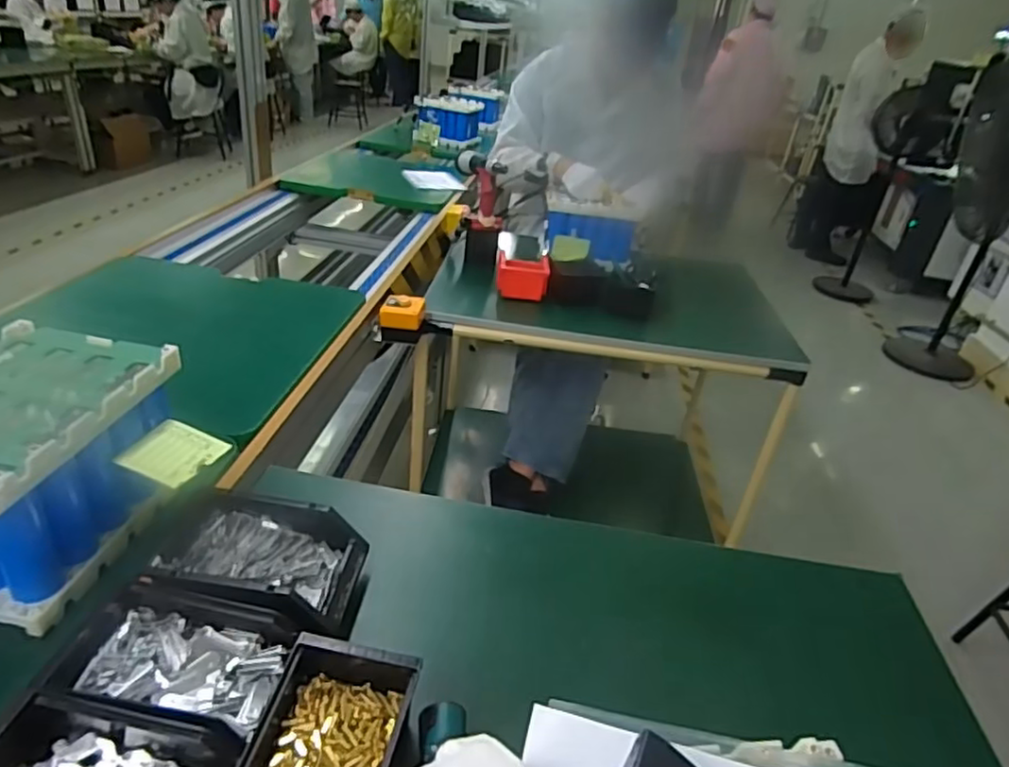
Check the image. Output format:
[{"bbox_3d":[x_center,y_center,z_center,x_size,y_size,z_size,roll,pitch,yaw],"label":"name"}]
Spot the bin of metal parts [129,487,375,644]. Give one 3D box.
[{"bbox_3d":[-0.238,0.186,0.628,0.182,0.080,0.137,10,32,5],"label":"bin of metal parts"}]

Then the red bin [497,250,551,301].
[{"bbox_3d":[0.038,-0.235,1.384,0.115,0.076,0.100,5,32,-3],"label":"red bin"}]

